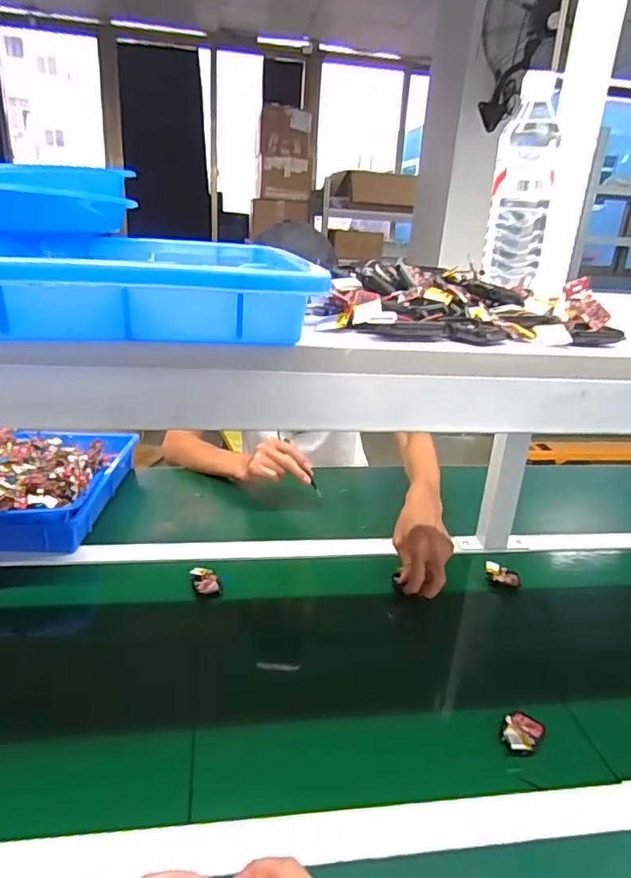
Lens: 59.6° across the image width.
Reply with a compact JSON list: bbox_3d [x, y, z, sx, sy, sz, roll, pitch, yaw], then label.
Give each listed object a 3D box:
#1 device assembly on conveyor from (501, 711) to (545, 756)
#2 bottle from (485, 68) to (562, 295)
[{"bbox_3d":[0.219,0.312,0.587,0.055,0.014,0.037,-17,30,-41],"label":"device assembly on conveyor"},{"bbox_3d":[0.218,-0.268,0.578,0.065,0.194,0.080,10,23,15],"label":"bottle"}]

